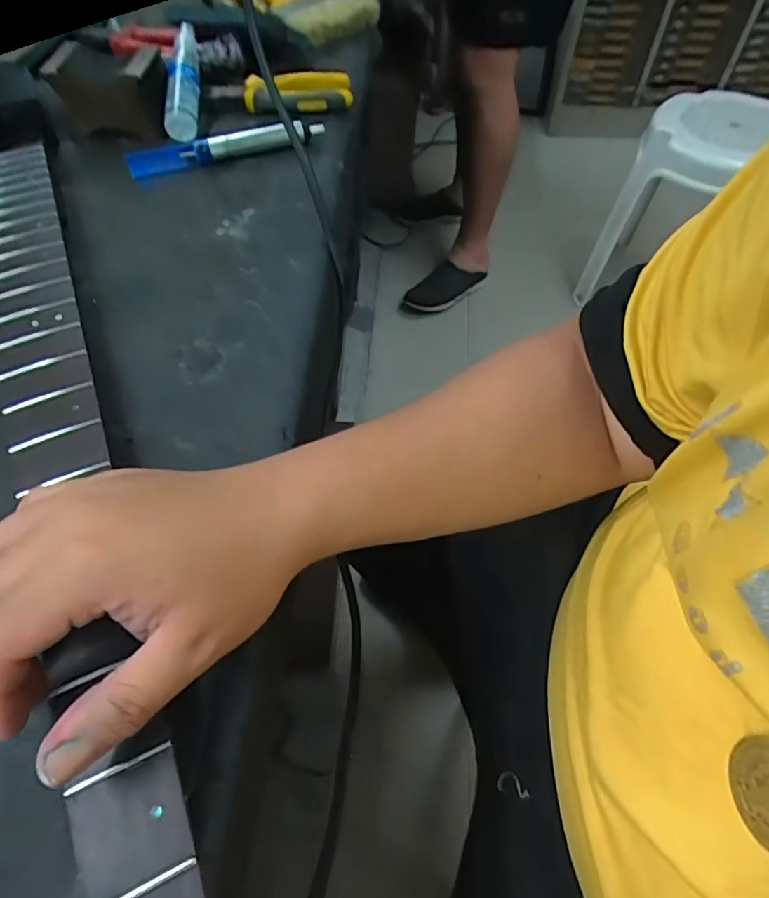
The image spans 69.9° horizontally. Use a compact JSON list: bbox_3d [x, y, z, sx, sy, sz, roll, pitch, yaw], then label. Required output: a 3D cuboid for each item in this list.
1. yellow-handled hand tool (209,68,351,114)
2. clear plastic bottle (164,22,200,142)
[{"bbox_3d":[-0.106,-0.361,0.557,0.144,0.028,0.060,-3,56,-3],"label":"yellow-handled hand tool"},{"bbox_3d":[-0.199,-0.370,0.547,0.032,0.024,0.139,-3,71,-3],"label":"clear plastic bottle"}]

